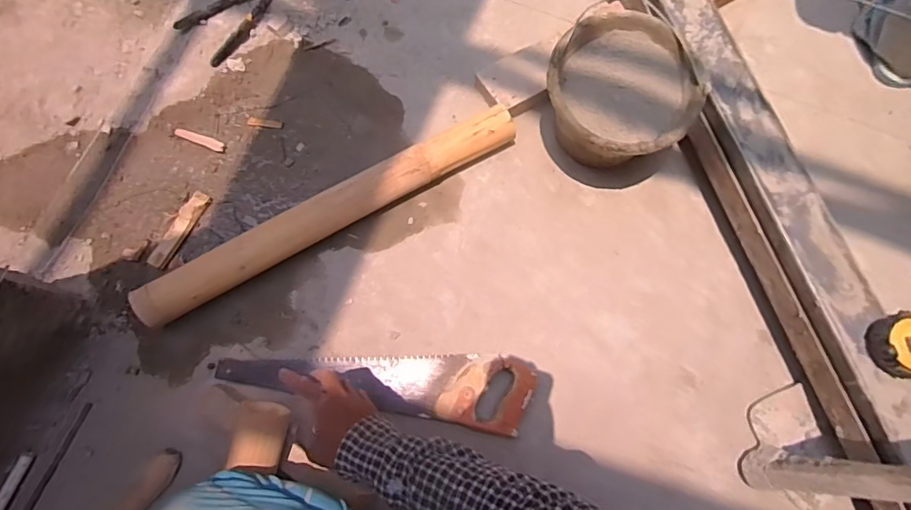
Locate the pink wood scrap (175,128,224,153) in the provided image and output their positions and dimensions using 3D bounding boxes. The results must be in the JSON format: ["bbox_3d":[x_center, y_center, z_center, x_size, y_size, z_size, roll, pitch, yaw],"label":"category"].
[{"bbox_3d":[-0.456,-0.207,0.903,0.091,0.006,0.019,22,76,5],"label":"pink wood scrap"}]

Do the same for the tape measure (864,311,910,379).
[{"bbox_3d":[0.610,0.122,0.681,0.084,0.031,0.083,0,75,-1],"label":"tape measure"}]

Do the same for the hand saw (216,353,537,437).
[{"bbox_3d":[-0.124,0.198,0.796,0.480,0.027,0.110,5,75,5],"label":"hand saw"}]

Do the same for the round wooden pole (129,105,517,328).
[{"bbox_3d":[-0.197,-0.067,0.841,0.665,0.077,0.065,-29,77,-8],"label":"round wooden pole"}]

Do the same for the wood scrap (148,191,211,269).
[{"bbox_3d":[-0.469,-0.044,0.861,0.032,0.010,0.143,26,76,6],"label":"wood scrap"}]

